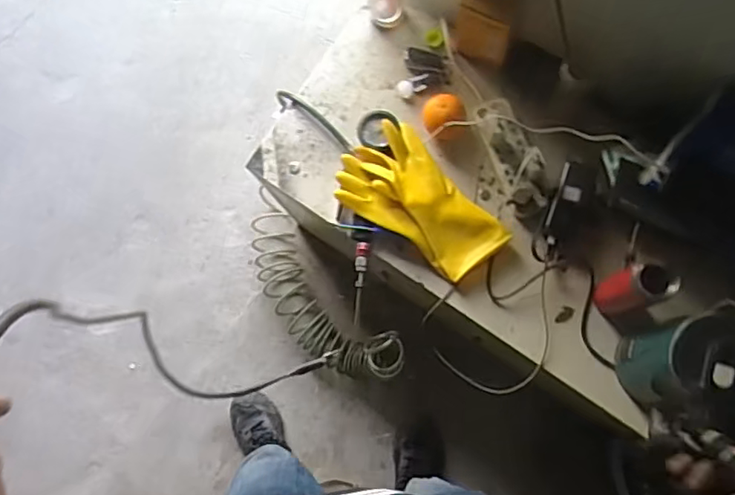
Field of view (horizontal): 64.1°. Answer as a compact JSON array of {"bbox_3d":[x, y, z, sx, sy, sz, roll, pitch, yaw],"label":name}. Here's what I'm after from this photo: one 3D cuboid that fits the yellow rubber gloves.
[{"bbox_3d":[0.076,-0.065,0.896,0.149,0.028,0.255,-42,77,-4],"label":"yellow rubber gloves"}]

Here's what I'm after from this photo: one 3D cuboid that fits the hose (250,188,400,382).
[{"bbox_3d":[-0.130,0.088,1.196,0.157,0.102,0.450,-42,77,-5],"label":"hose"}]

